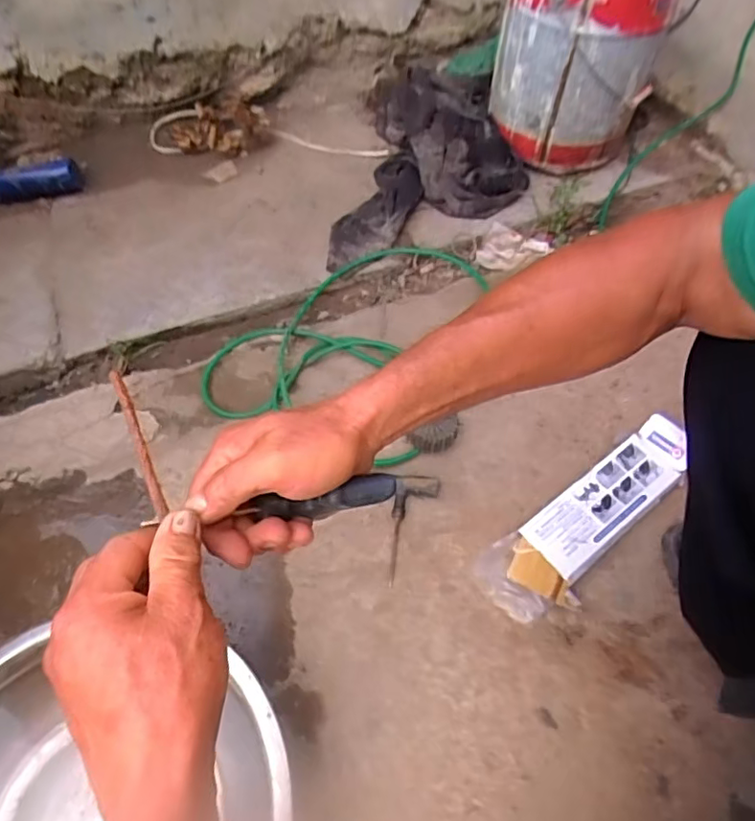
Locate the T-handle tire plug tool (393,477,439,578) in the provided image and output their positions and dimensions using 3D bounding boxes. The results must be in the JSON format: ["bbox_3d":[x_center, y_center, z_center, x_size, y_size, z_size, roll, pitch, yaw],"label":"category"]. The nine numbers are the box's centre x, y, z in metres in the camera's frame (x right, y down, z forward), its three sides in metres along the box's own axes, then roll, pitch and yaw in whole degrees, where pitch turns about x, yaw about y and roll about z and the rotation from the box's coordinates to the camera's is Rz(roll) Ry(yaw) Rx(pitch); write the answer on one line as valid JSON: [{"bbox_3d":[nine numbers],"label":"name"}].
[{"bbox_3d":[0.044,0.144,0.699,0.054,0.021,0.136,4,57,7],"label":"T-handle tire plug tool"}]

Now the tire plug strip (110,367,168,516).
[{"bbox_3d":[-0.141,0.017,0.328,0.008,0.005,0.097,-23,70,-11],"label":"tire plug strip"}]

